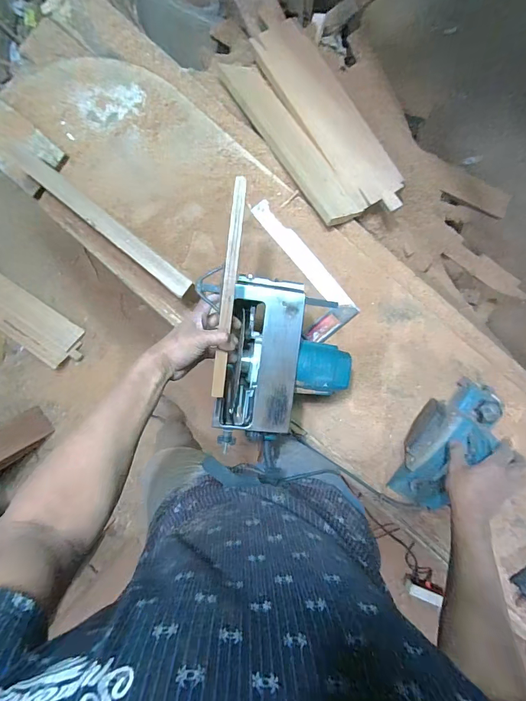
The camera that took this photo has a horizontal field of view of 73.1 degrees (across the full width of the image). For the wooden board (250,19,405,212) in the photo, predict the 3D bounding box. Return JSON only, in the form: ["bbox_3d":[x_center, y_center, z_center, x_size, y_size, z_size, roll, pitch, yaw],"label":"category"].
[{"bbox_3d":[0.150,-0.513,0.780,0.132,0.015,0.471,-33,86,-10],"label":"wooden board"}]

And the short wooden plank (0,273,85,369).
[{"bbox_3d":[-0.917,-0.127,1.358,0.473,0.046,0.182,38,96,-12],"label":"short wooden plank"}]

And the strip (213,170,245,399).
[{"bbox_3d":[-0.050,-0.088,0.515,0.019,0.007,0.312,7,94,2],"label":"strip"}]

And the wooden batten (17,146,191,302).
[{"bbox_3d":[-0.298,-0.236,0.658,0.415,0.021,0.038,39,94,-1],"label":"wooden batten"}]

